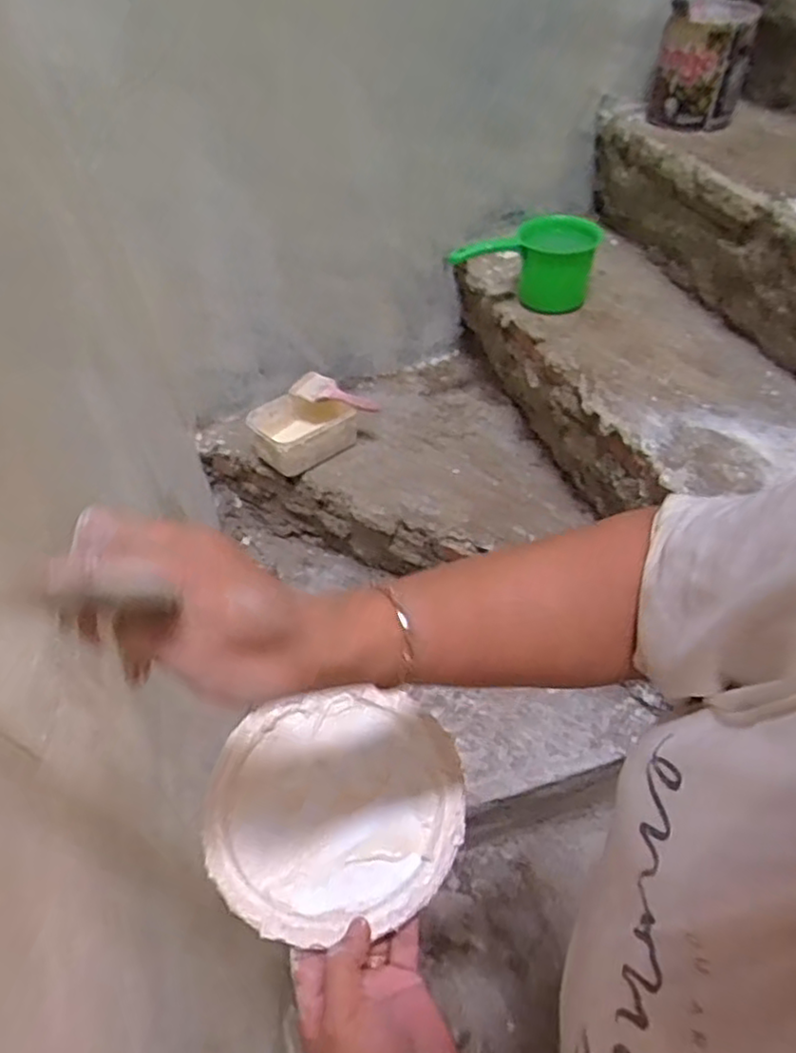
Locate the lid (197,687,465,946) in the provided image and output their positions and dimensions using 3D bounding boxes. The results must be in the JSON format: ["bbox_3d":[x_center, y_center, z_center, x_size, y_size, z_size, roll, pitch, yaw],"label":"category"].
[{"bbox_3d":[-0.042,0.188,0.475,0.170,0.022,0.161,-3,48,3],"label":"lid"}]

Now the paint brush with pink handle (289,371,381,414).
[{"bbox_3d":[-0.120,-0.254,1.320,0.169,0.036,0.062,19,52,5],"label":"paint brush with pink handle"}]

